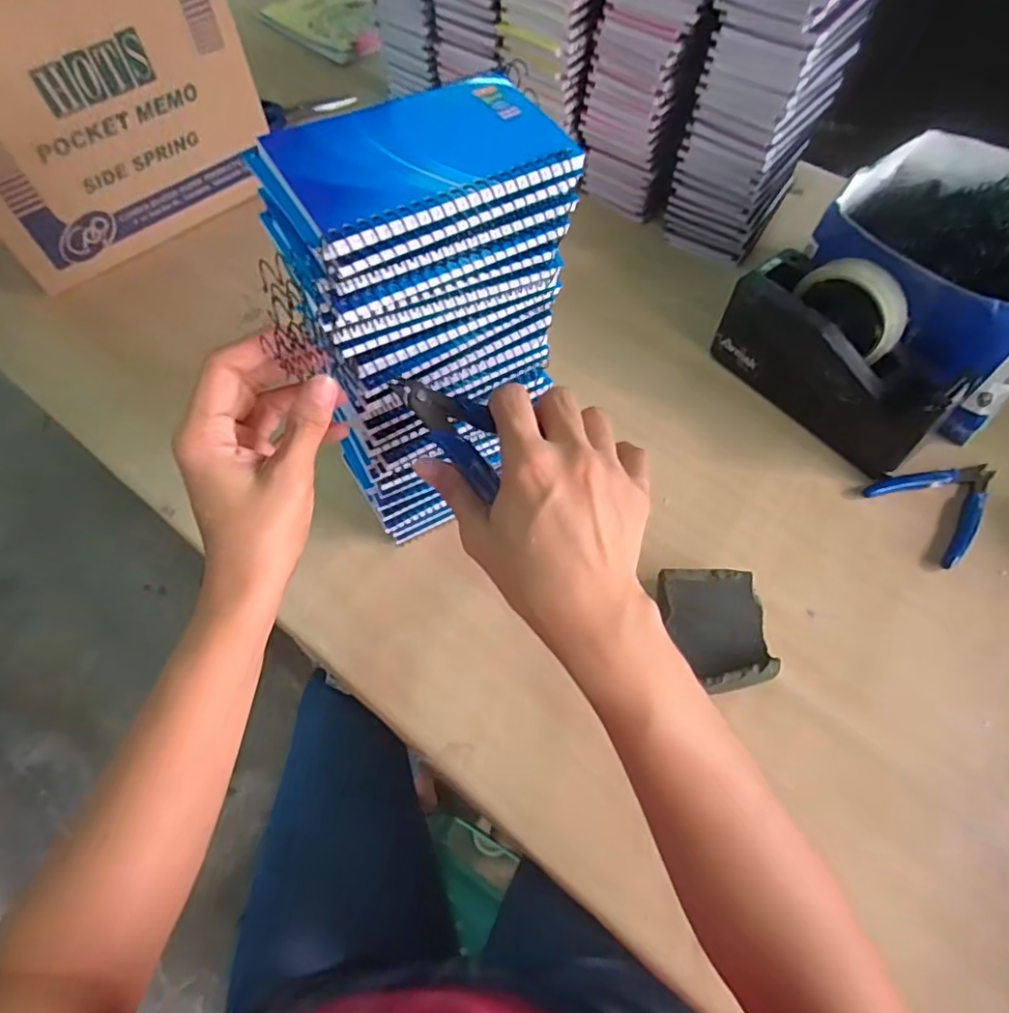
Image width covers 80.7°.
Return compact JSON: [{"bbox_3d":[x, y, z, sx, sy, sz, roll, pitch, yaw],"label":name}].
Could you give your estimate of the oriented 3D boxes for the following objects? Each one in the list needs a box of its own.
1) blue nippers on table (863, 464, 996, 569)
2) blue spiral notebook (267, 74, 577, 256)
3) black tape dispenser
[{"bbox_3d":[0.385,-0.011,0.514,0.109,0.018,0.087,-31,64,-17],"label":"blue nippers on table"},{"bbox_3d":[-0.039,-0.169,0.285,0.133,0.010,0.085,-27,63,-15],"label":"blue spiral notebook"},{"bbox_3d":[0.297,-0.137,0.528,0.077,0.116,0.204,-32,65,-17],"label":"black tape dispenser"}]

